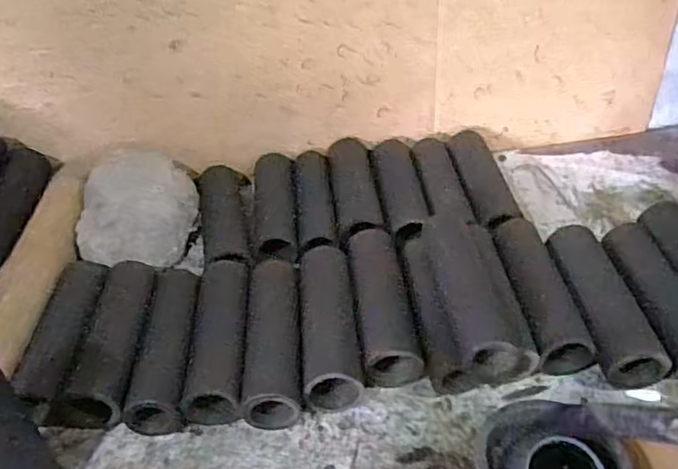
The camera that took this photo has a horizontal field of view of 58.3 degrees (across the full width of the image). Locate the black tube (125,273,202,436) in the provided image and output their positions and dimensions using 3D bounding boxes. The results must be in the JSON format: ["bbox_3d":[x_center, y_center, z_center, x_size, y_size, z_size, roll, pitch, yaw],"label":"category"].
[{"bbox_3d":[-0.173,0.115,0.620,0.052,0.053,0.181,-6,37,-2],"label":"black tube"}]

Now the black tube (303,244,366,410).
[{"bbox_3d":[-0.009,0.091,0.630,0.053,0.048,0.191,-4,37,0],"label":"black tube"}]

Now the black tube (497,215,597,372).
[{"bbox_3d":[0.204,0.061,0.631,0.057,0.053,0.187,-6,37,-2],"label":"black tube"}]

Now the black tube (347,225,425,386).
[{"bbox_3d":[0.046,0.072,0.642,0.059,0.044,0.195,-5,37,-1],"label":"black tube"}]

